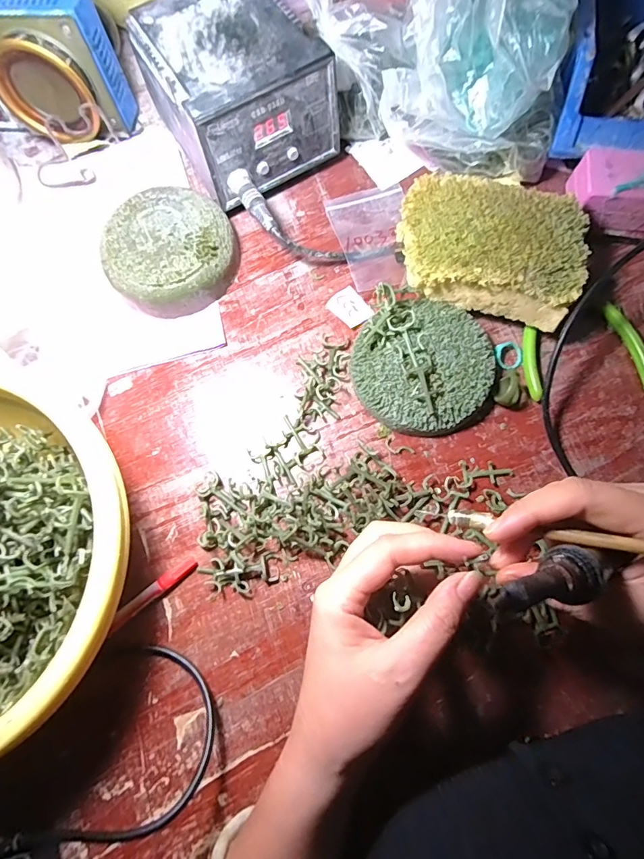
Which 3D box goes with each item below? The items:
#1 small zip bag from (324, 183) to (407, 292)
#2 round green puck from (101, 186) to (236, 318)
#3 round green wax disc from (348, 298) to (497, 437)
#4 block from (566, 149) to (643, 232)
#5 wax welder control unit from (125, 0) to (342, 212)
[{"bbox_3d":[0.045,-0.165,0.378,0.063,0.014,0.096,-13,74,-1],"label":"small zip bag"},{"bbox_3d":[-0.121,-0.143,0.364,0.101,0.037,0.095,0,77,1],"label":"round green puck"},{"bbox_3d":[0.077,-0.047,0.336,0.101,0.030,0.100,0,77,1],"label":"round green wax disc"},{"bbox_3d":[0.241,-0.196,0.365,0.070,0.042,0.046,9,77,3],"label":"block"},{"bbox_3d":[-0.073,-0.275,0.365,0.117,0.093,0.141,-33,78,-6],"label":"wax welder control unit"}]

